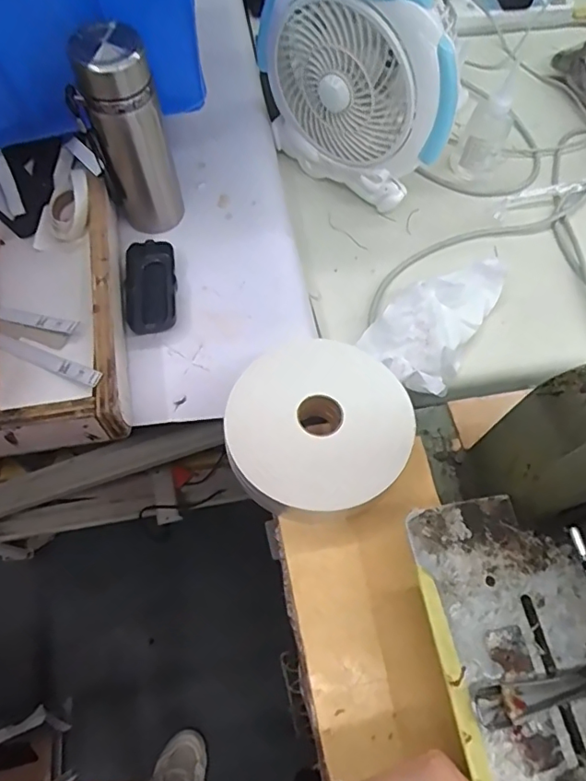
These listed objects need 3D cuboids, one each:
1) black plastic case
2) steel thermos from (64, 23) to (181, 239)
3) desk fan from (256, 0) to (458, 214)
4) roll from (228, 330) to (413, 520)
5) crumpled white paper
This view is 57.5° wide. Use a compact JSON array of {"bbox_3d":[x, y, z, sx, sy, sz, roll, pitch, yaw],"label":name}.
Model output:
[{"bbox_3d":[-0.153,-0.109,0.575,0.051,0.027,0.106,-5,66,-5],"label":"black plastic case"},{"bbox_3d":[-0.164,-0.249,0.539,0.076,0.206,0.060,-13,67,-9],"label":"steel thermos"},{"bbox_3d":[0.068,-0.350,0.625,0.250,0.257,0.084,38,69,14],"label":"desk fan"},{"bbox_3d":[0.022,0.033,0.491,0.158,0.054,0.154,1,65,-2],"label":"roll"},{"bbox_3d":[0.175,-0.082,0.624,0.105,0.057,0.210,41,70,15],"label":"crumpled white paper"}]

